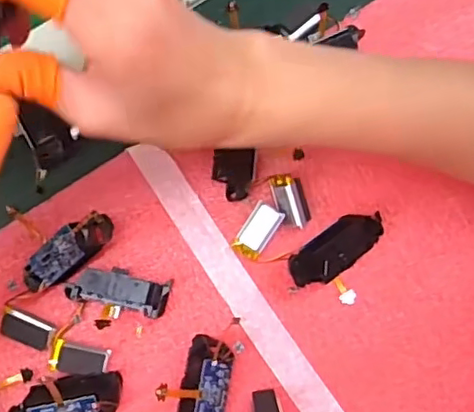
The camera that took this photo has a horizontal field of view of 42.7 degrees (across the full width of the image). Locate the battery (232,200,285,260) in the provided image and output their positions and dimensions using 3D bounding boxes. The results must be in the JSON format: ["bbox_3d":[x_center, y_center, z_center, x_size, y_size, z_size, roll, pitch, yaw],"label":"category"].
[{"bbox_3d":[0.011,0.014,0.334,0.017,0.004,0.031,33,95,-1],"label":"battery"}]

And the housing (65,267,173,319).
[{"bbox_3d":[-0.063,0.045,0.325,0.052,0.022,0.020,12,80,1],"label":"housing"}]

